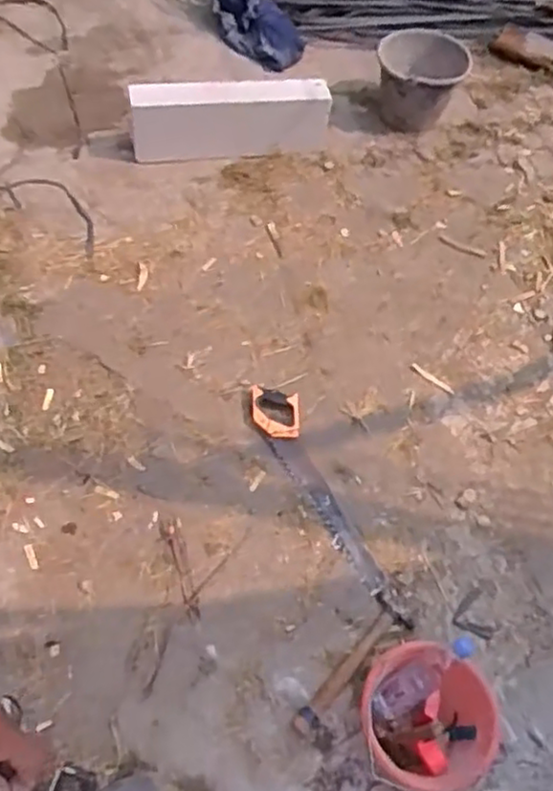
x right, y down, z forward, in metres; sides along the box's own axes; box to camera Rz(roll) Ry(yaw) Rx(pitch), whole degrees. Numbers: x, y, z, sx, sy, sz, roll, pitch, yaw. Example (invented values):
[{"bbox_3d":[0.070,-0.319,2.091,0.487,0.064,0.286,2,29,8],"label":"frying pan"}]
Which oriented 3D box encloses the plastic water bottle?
[{"bbox_3d":[0.277,0.516,1.243,0.072,0.240,0.069,6,42,-54],"label":"plastic water bottle"}]

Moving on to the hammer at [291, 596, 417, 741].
[{"bbox_3d":[0.145,0.543,1.349,0.086,0.024,0.318,39,64,20],"label":"hammer"}]

